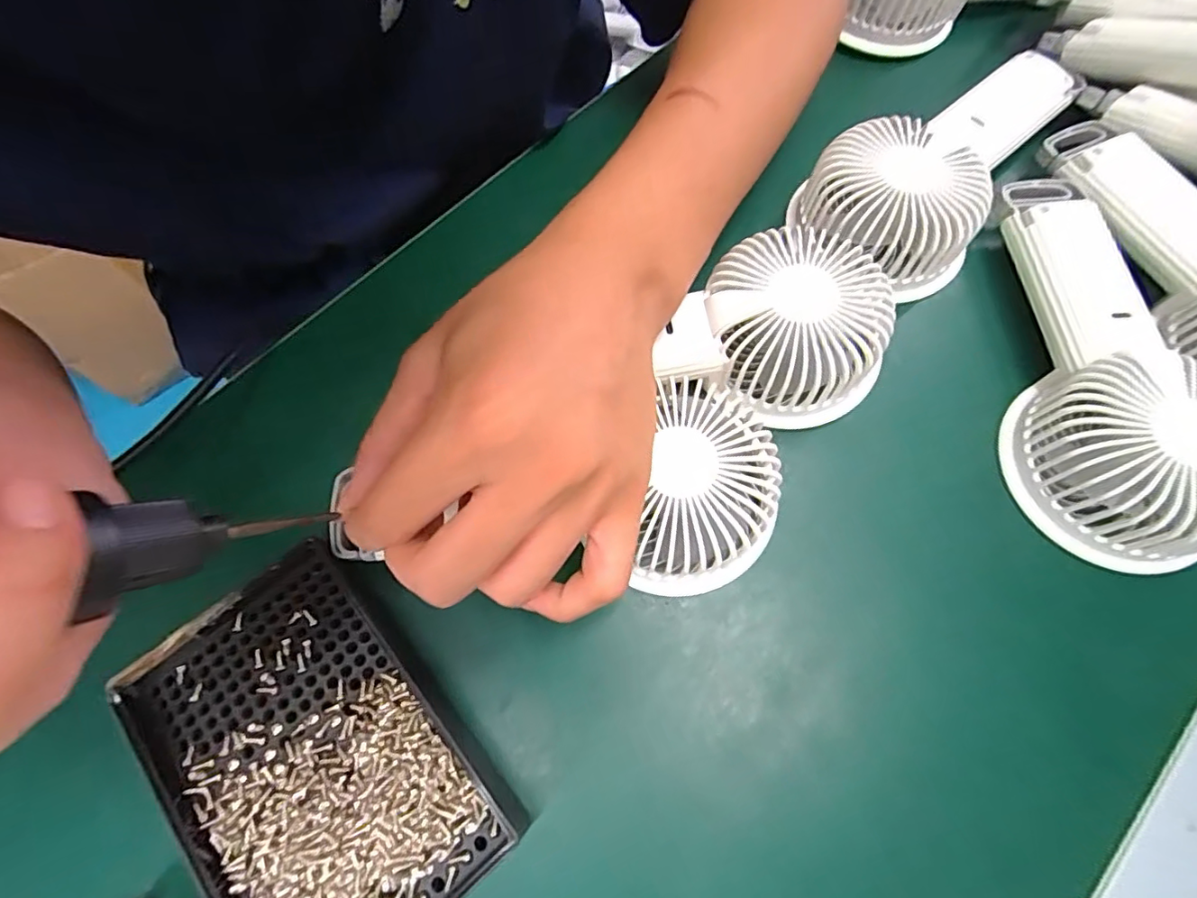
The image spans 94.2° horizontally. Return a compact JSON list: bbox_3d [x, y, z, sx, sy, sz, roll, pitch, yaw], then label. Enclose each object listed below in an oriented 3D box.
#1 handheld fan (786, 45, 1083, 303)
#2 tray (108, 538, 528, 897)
[{"bbox_3d":[0.167,-0.145,0.274,0.080,0.038,0.156,40,74,15],"label":"handheld fan"},{"bbox_3d":[-0.104,0.112,0.203,0.094,0.017,0.138,-36,72,-12],"label":"tray"}]

